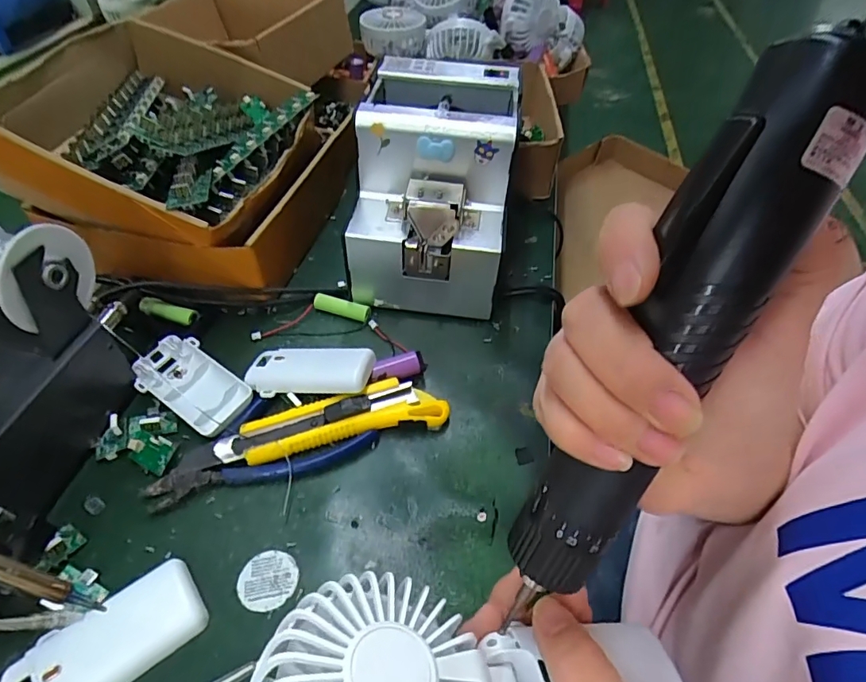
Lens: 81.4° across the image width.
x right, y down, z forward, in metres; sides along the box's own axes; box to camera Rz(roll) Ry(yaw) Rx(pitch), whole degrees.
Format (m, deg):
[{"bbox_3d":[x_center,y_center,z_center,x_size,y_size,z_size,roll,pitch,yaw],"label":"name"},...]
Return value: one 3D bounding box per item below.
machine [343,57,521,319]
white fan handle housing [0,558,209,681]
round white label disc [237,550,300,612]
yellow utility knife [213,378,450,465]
[{"bbox_3d":[0.001,-0.130,0.437,0.122,0.151,0.169,6,49,1],"label":"machine"},{"bbox_3d":[-0.170,0.160,0.263,0.092,0.017,0.047,-32,58,-27],"label":"white fan handle housing"},{"bbox_3d":[-0.096,0.139,0.294,0.033,0.004,0.033,2,49,-2],"label":"round white label disc"},{"bbox_3d":[-0.069,0.055,0.356,0.154,0.022,0.040,-9,50,-12],"label":"yellow utility knife"}]

